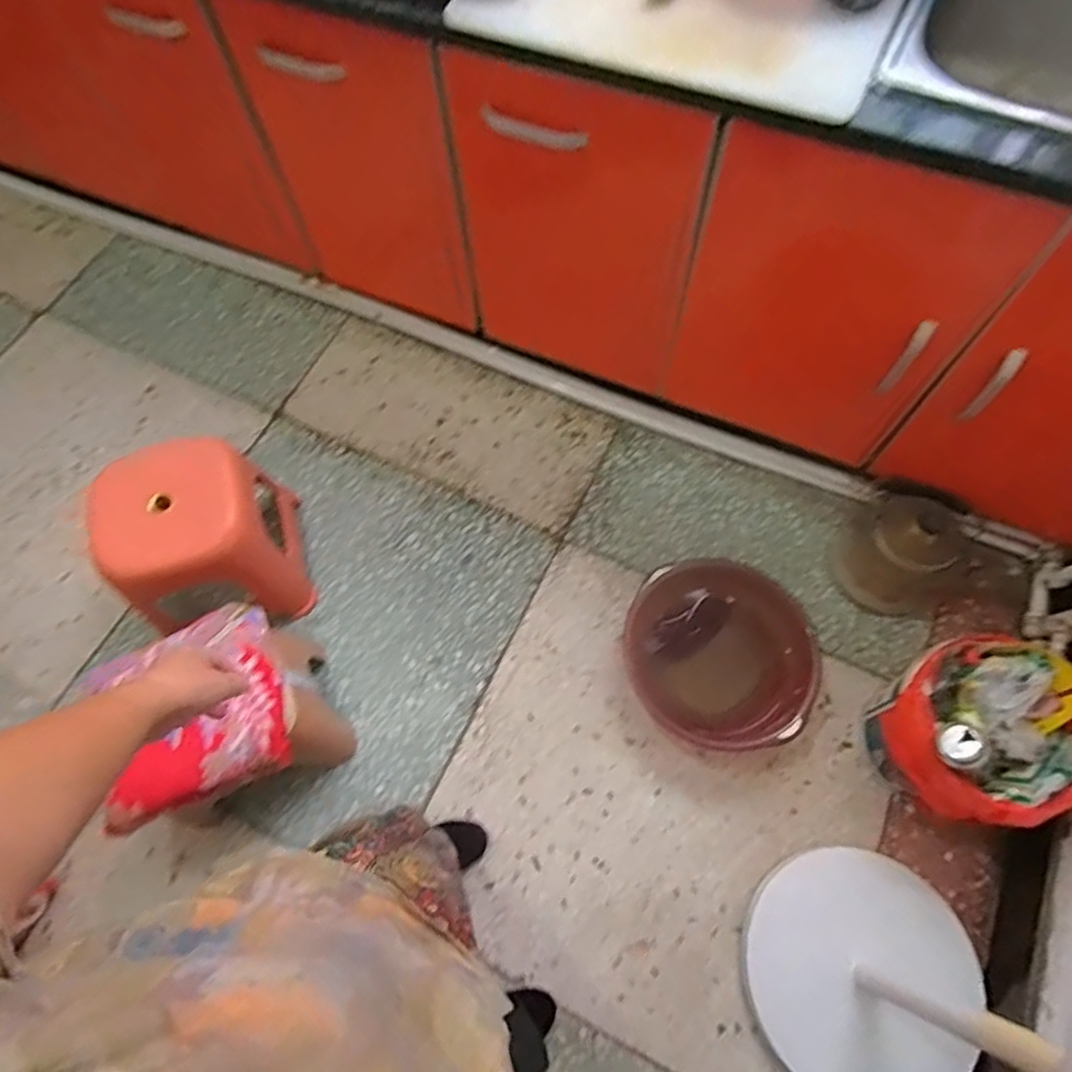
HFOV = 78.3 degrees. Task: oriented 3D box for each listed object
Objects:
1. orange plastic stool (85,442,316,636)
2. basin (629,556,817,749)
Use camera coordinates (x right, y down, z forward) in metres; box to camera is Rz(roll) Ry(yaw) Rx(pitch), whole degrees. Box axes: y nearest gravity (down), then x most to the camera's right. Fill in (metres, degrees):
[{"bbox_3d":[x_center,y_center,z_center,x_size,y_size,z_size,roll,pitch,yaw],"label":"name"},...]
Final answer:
[{"bbox_3d":[-0.617,0.013,1.251,0.276,0.315,0.289,-19,67,-7],"label":"orange plastic stool"},{"bbox_3d":[0.335,0.221,1.227,0.306,0.138,0.331,0,66,1],"label":"basin"}]

